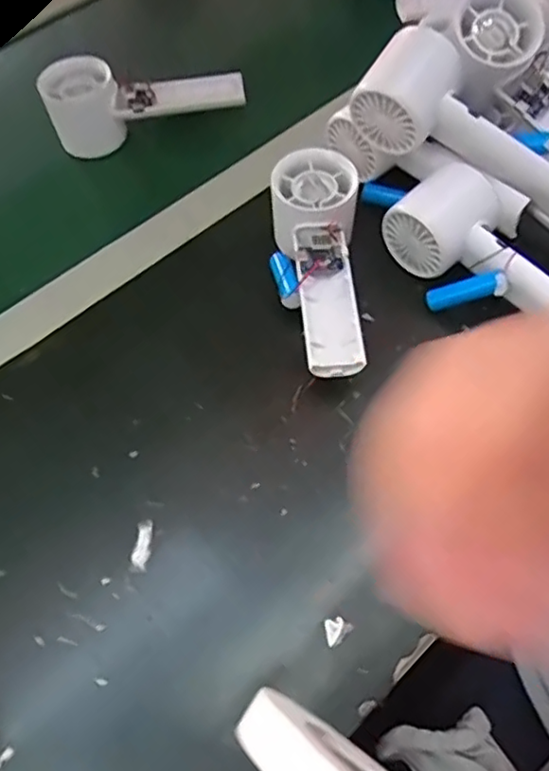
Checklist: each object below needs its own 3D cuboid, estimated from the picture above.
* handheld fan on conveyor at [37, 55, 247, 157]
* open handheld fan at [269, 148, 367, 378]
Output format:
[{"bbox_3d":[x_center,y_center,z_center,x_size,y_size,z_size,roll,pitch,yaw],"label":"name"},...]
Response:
[{"bbox_3d":[-0.106,-0.239,0.514,0.156,0.056,0.051,-12,61,-4],"label":"handheld fan on conveyor"},{"bbox_3d":[0.025,-0.076,0.408,0.054,0.055,0.152,-1,61,2],"label":"open handheld fan"}]

